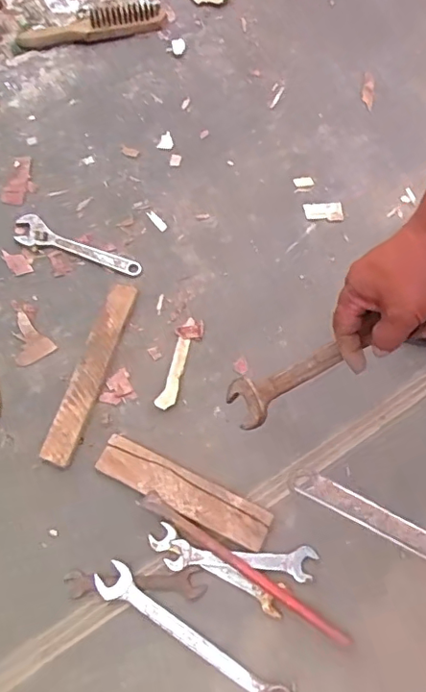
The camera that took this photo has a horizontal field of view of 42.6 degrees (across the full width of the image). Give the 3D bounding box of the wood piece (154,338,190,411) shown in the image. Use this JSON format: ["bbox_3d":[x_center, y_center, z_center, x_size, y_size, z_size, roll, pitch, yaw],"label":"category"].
[{"bbox_3d":[-0.052,0.035,0.720,0.023,0.014,0.101,13,68,4],"label":"wood piece"}]

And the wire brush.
[{"bbox_3d":[-0.210,-0.553,0.956,0.257,0.036,0.078,-2,68,-2],"label":"wire brush"}]

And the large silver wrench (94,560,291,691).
[{"bbox_3d":[-0.025,0.321,0.605,0.246,0.011,0.036,31,68,13],"label":"large silver wrench"}]

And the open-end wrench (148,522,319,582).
[{"bbox_3d":[0.022,0.247,0.642,0.193,0.008,0.047,9,68,2],"label":"open-end wrench"}]

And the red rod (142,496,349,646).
[{"bbox_3d":[0.033,0.257,0.641,0.280,0.013,0.015,33,68,7],"label":"red rod"}]

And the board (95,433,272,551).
[{"bbox_3d":[-0.037,0.175,0.664,0.217,0.009,0.049,25,69,9],"label":"board"}]

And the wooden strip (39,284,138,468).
[{"bbox_3d":[-0.159,0.029,0.719,0.040,0.008,0.255,17,69,3],"label":"wooden strip"}]

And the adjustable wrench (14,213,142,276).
[{"bbox_3d":[-0.198,-0.137,0.784,0.190,0.016,0.046,25,69,8],"label":"adjustable wrench"}]

